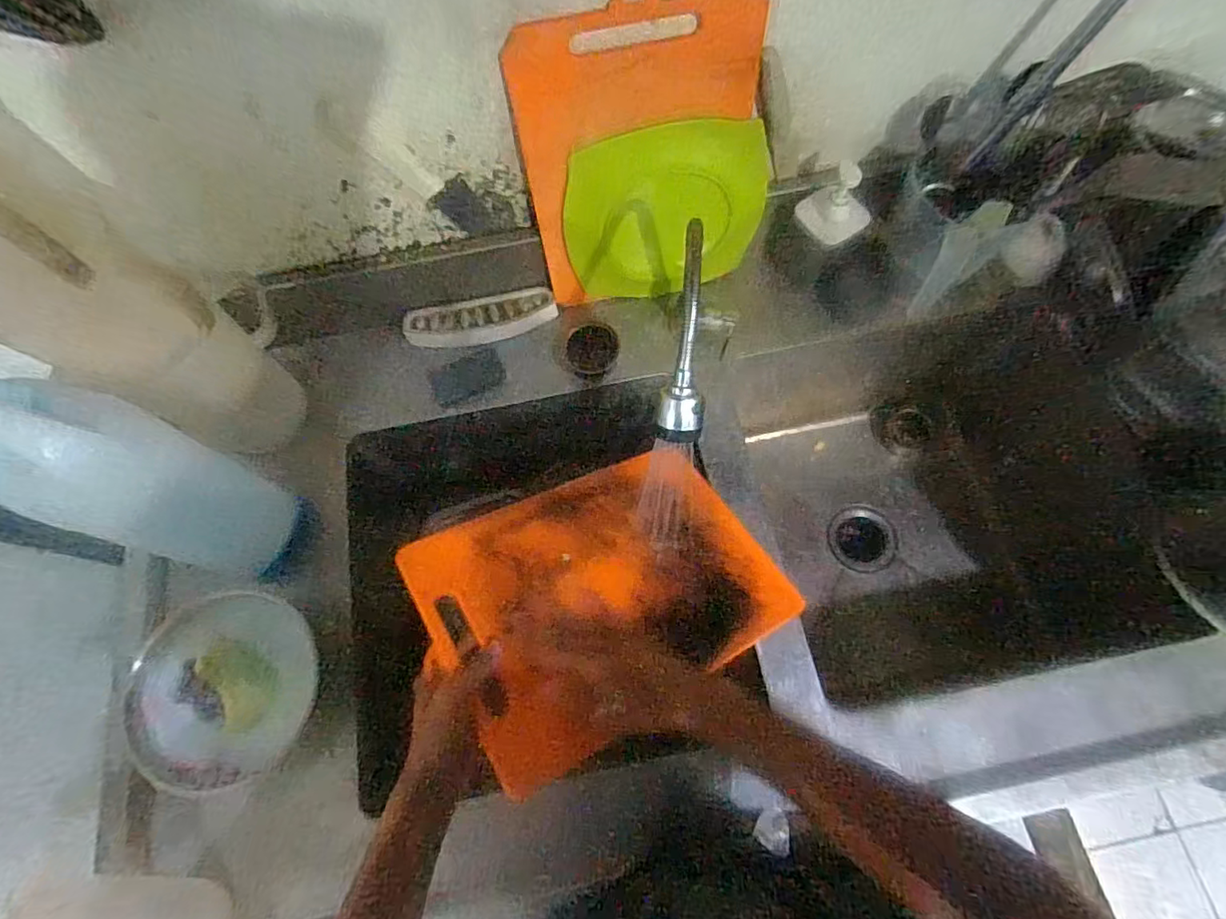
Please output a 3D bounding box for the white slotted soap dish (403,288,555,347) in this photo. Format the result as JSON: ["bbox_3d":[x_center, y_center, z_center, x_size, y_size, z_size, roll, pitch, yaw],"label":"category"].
[{"bbox_3d":[-0.183,-0.196,0.798,0.204,0.020,0.062,-11,70,-1],"label":"white slotted soap dish"}]

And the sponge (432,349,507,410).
[{"bbox_3d":[-0.200,-0.114,0.790,0.098,0.016,0.056,-25,71,-7],"label":"sponge"}]

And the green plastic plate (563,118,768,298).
[{"bbox_3d":[0.065,-0.298,0.700,0.242,0.206,0.018,-13,52,2],"label":"green plastic plate"}]

